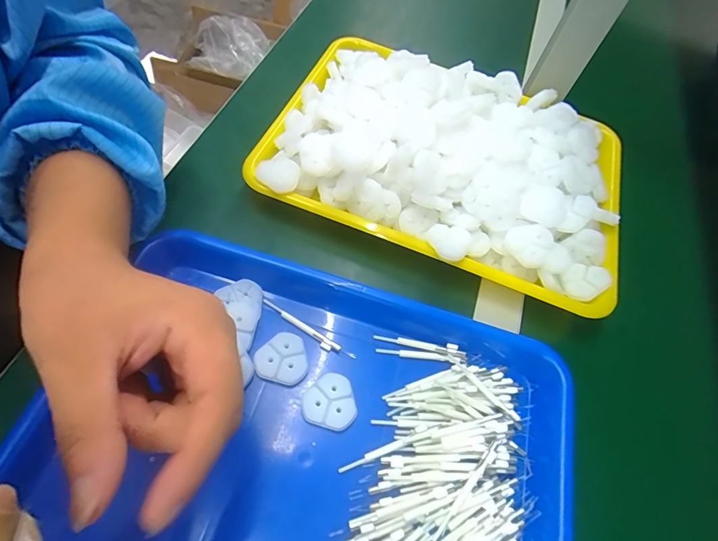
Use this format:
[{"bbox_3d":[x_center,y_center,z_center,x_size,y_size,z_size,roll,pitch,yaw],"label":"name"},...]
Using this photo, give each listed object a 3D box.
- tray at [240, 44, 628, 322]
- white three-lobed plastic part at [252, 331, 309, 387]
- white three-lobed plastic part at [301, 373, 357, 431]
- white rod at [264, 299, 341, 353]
[{"bbox_3d":[0.090,-0.113,0.372,0.333,0.052,0.226,20,61,7],"label":"tray"},{"bbox_3d":[-0.054,0.065,0.290,0.035,0.009,0.037,2,60,-3],"label":"white three-lobed plastic part"},{"bbox_3d":[-0.020,0.091,0.281,0.036,0.008,0.036,2,60,-3],"label":"white three-lobed plastic part"},{"bbox_3d":[-0.045,0.043,0.307,0.069,0.007,0.008,30,63,12],"label":"white rod"}]

